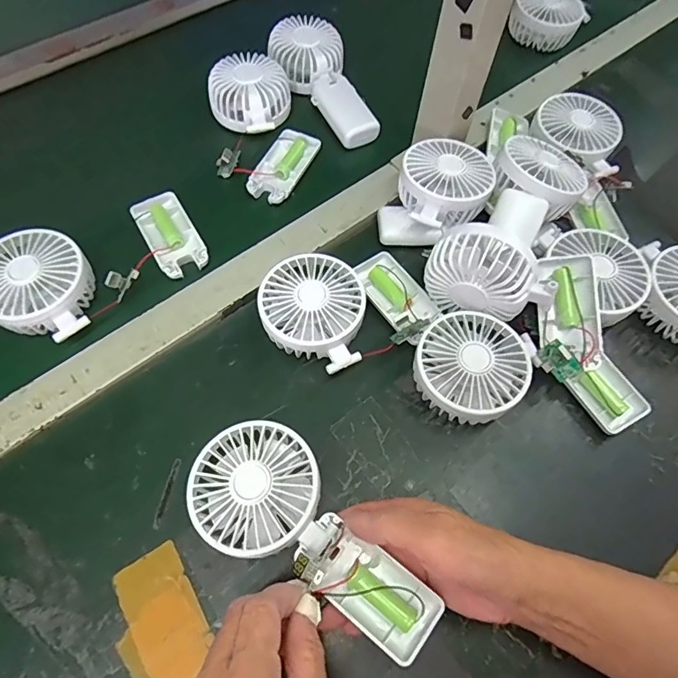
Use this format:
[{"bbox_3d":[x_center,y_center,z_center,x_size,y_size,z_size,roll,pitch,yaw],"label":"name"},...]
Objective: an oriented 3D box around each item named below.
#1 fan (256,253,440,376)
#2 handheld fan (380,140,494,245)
[{"bbox_3d":[0.010,-0.028,0.408,0.149,0.040,0.102,-16,67,-10],"label":"fan"},{"bbox_3d":[0.093,-0.142,0.454,0.090,0.051,0.099,1,65,-3],"label":"handheld fan"}]

